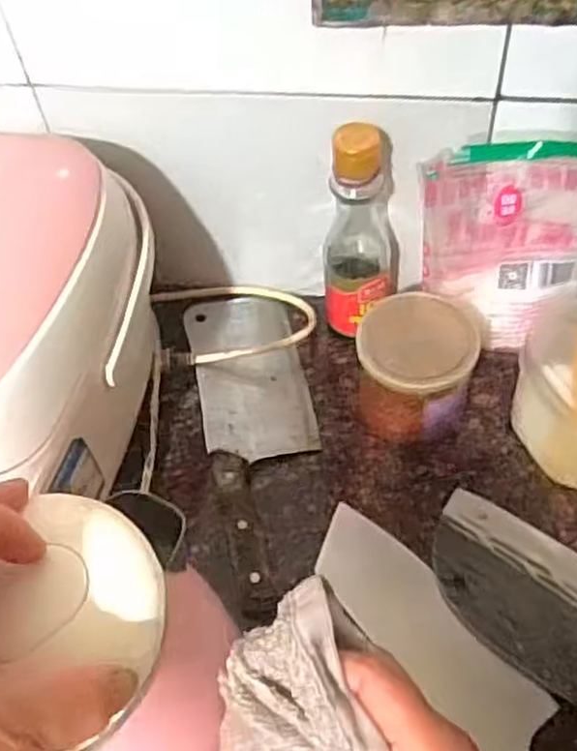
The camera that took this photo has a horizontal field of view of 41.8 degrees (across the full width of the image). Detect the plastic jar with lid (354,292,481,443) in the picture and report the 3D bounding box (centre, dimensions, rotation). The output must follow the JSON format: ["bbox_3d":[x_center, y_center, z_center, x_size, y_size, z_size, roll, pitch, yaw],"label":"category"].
[{"bbox_3d":[0.096,-0.001,0.574,0.084,0.087,0.082,-2,55,3],"label":"plastic jar with lid"}]

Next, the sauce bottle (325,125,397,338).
[{"bbox_3d":[0.055,-0.105,0.583,0.054,0.191,0.068,4,56,7],"label":"sauce bottle"}]

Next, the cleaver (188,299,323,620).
[{"bbox_3d":[-0.020,0.043,0.593,0.087,0.022,0.289,-13,55,-4],"label":"cleaver"}]

